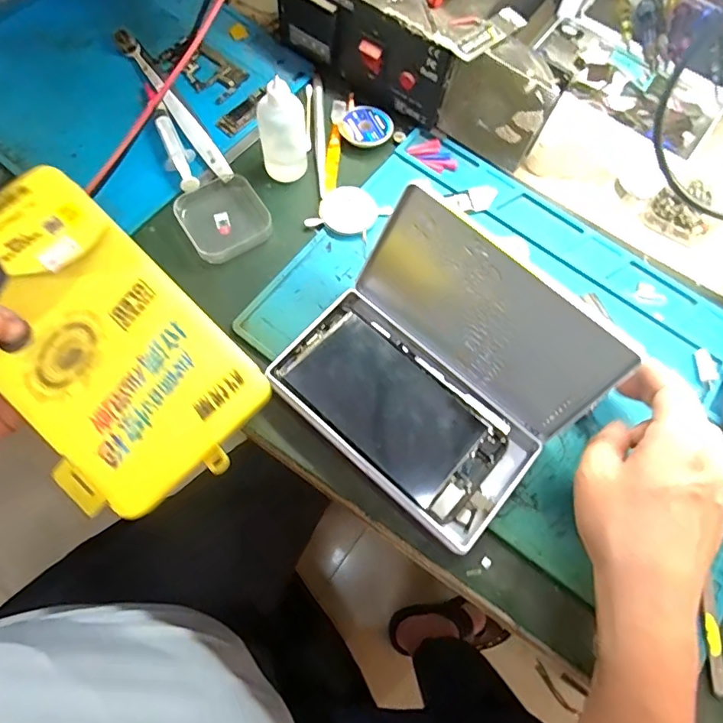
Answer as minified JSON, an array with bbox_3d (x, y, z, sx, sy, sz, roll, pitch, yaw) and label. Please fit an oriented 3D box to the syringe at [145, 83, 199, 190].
[{"bbox_3d":[-0.157,-0.181,0.395,0.023,0.019,0.101,-27,75,-11],"label":"syringe"}]

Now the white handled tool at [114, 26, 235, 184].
[{"bbox_3d":[-0.158,-0.216,0.406,0.016,0.018,0.176,-35,76,-13],"label":"white handled tool"}]

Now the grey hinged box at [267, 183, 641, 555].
[{"bbox_3d":[0.056,0.002,0.316,0.182,0.071,0.170,41,75,11],"label":"grey hinged box"}]

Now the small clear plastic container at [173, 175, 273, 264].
[{"bbox_3d":[-0.107,-0.114,0.379,0.065,0.018,0.066,-30,75,-11],"label":"small clear plastic container"}]

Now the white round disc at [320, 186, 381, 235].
[{"bbox_3d":[-0.010,-0.123,0.392,0.044,0.008,0.042,1,72,-2],"label":"white round disc"}]

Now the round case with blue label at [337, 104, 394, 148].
[{"bbox_3d":[0.004,-0.201,0.415,0.046,0.011,0.042,1,72,-2],"label":"round case with blue label"}]

